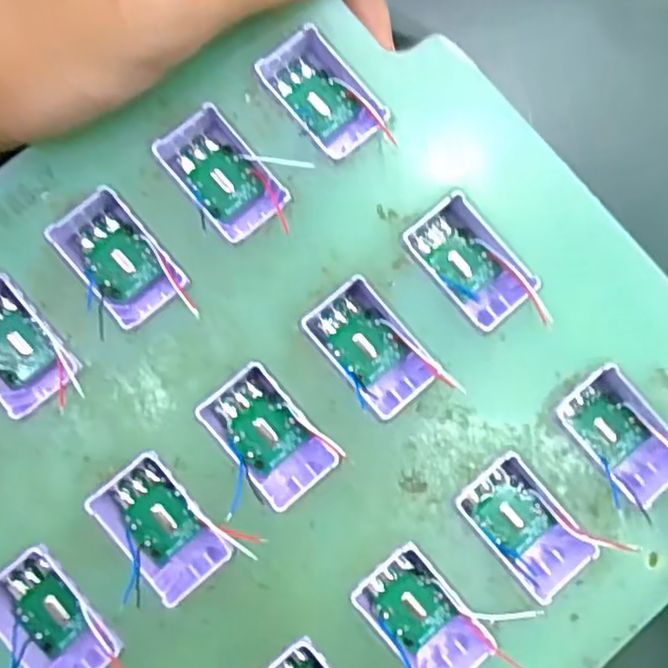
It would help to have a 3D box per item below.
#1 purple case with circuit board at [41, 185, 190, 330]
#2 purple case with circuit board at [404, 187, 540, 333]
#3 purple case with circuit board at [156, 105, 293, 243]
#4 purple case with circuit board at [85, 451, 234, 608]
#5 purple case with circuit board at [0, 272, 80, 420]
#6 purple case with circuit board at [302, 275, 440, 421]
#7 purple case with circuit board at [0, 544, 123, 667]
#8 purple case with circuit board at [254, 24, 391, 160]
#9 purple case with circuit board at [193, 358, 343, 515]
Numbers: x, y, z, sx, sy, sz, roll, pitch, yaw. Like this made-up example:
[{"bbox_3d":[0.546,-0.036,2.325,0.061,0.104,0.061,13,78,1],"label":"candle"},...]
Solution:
[{"bbox_3d":[-0.052,-0.018,0.166,0.019,0.013,0.032,-41,90,-3],"label":"purple case with circuit board"},{"bbox_3d":[0.033,-0.018,0.171,0.019,0.011,0.032,-38,89,-3],"label":"purple case with circuit board"},{"bbox_3d":[-0.028,-0.039,0.170,0.018,0.011,0.034,-38,89,-3],"label":"purple case with circuit board"},{"bbox_3d":[-0.040,0.045,0.160,0.019,0.012,0.031,-38,89,-3],"label":"purple case with circuit board"},{"bbox_3d":[-0.076,0.003,0.163,0.019,0.015,0.032,-42,90,-3],"label":"purple case with circuit board"},{"bbox_3d":[0.009,0.003,0.167,0.019,0.012,0.032,-39,89,-3],"label":"purple case with circuit board"},{"bbox_3d":[-0.065,0.065,0.156,0.020,0.012,0.031,-39,89,-3],"label":"purple case with circuit board"},{"bbox_3d":[-0.003,-0.061,0.173,0.019,0.012,0.033,-37,89,-3],"label":"purple case with circuit board"},{"bbox_3d":[-0.016,0.024,0.166,0.019,0.016,0.031,-41,90,-3],"label":"purple case with circuit board"}]

